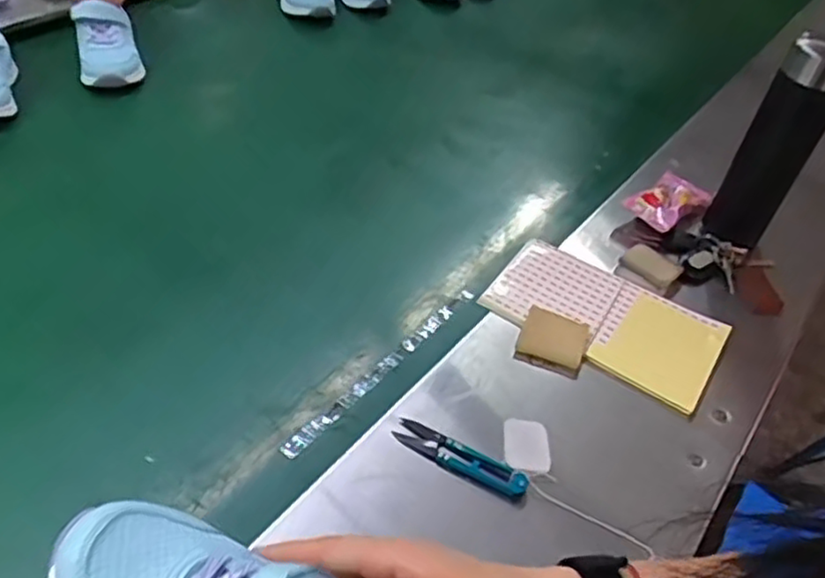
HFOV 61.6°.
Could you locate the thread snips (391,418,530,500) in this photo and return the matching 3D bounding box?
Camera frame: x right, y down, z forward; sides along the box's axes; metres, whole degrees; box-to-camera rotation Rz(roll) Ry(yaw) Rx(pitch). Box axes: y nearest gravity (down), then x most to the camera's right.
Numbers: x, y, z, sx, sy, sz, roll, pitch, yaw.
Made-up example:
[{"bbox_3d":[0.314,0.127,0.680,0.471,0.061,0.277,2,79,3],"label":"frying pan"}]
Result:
[{"bbox_3d":[0.037,0.130,0.535,0.107,0.010,0.024,22,45,16],"label":"thread snips"}]

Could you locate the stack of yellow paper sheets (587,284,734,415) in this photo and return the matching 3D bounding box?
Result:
[{"bbox_3d":[0.231,0.049,0.649,0.104,0.013,0.122,26,46,21],"label":"stack of yellow paper sheets"}]

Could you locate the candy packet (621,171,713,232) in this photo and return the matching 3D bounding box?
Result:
[{"bbox_3d":[0.294,-0.102,0.804,0.111,0.033,0.067,-31,56,-34],"label":"candy packet"}]

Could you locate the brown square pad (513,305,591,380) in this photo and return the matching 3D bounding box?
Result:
[{"bbox_3d":[0.129,0.044,0.633,0.059,0.021,0.056,17,44,12],"label":"brown square pad"}]

